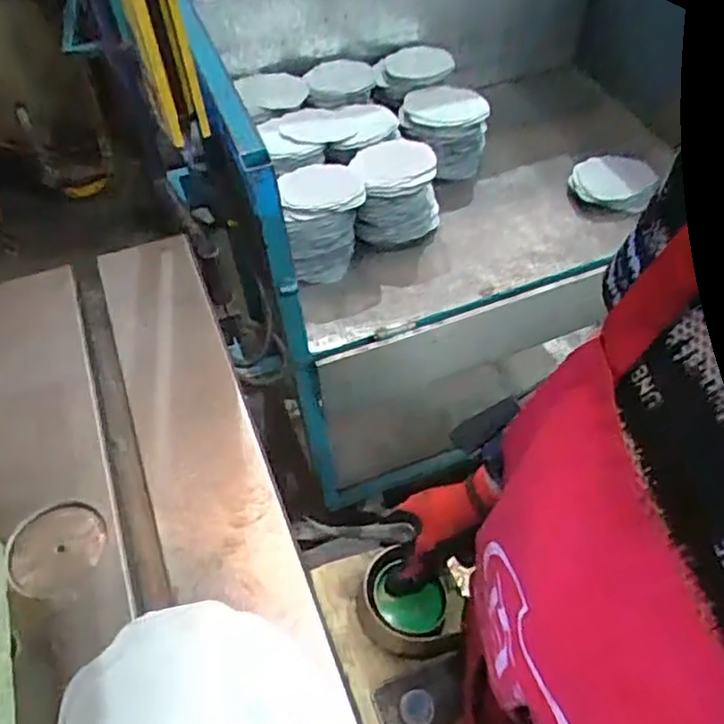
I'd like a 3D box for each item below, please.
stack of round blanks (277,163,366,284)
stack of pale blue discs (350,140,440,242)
[{"bbox_3d":[-0.070,-0.257,1.259,0.148,0.174,0.147,-11,52,-5],"label":"stack of round blanks"},{"bbox_3d":[0.061,-0.322,1.274,0.173,0.132,0.143,-12,52,-5],"label":"stack of pale blue discs"}]

